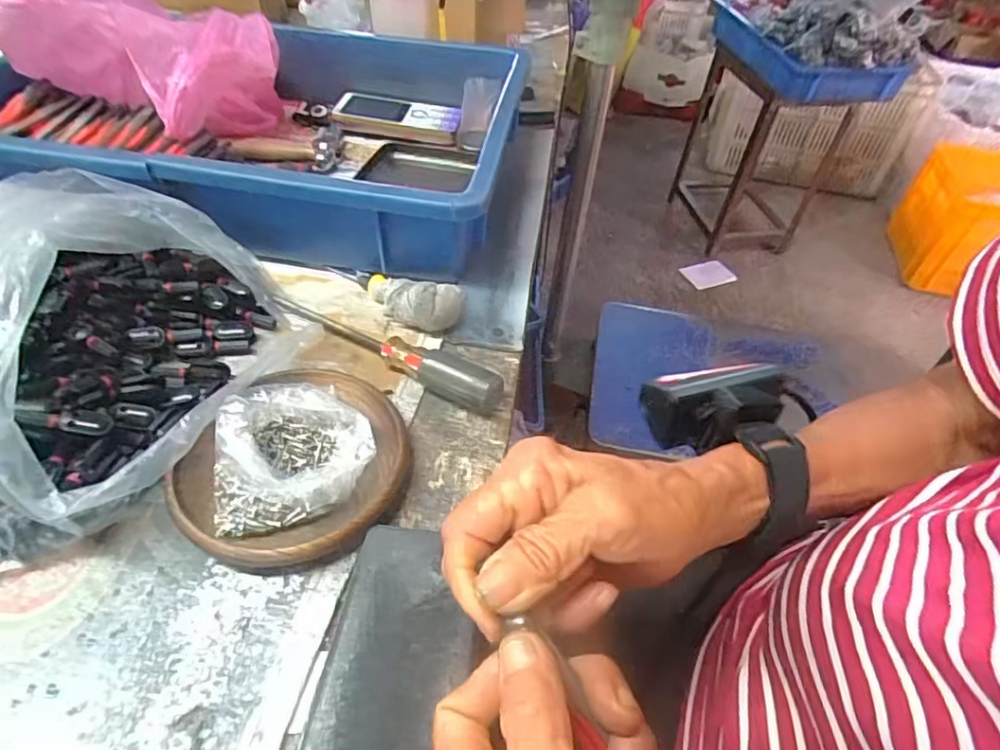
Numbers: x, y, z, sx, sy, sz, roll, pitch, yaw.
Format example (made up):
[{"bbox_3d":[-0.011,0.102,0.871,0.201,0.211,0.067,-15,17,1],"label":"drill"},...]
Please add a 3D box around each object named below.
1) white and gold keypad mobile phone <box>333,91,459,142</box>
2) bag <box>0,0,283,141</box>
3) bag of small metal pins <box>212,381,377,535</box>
[{"bbox_3d":[-0.100,-0.249,0.556,0.125,0.018,0.058,6,47,1],"label":"white and gold keypad mobile phone"},{"bbox_3d":[-0.262,-0.263,0.456,0.174,0.143,0.176,13,48,7],"label":"bag"},{"bbox_3d":[-0.104,0.037,0.290,0.076,0.039,0.078,-9,49,-13],"label":"bag of small metal pins"}]

